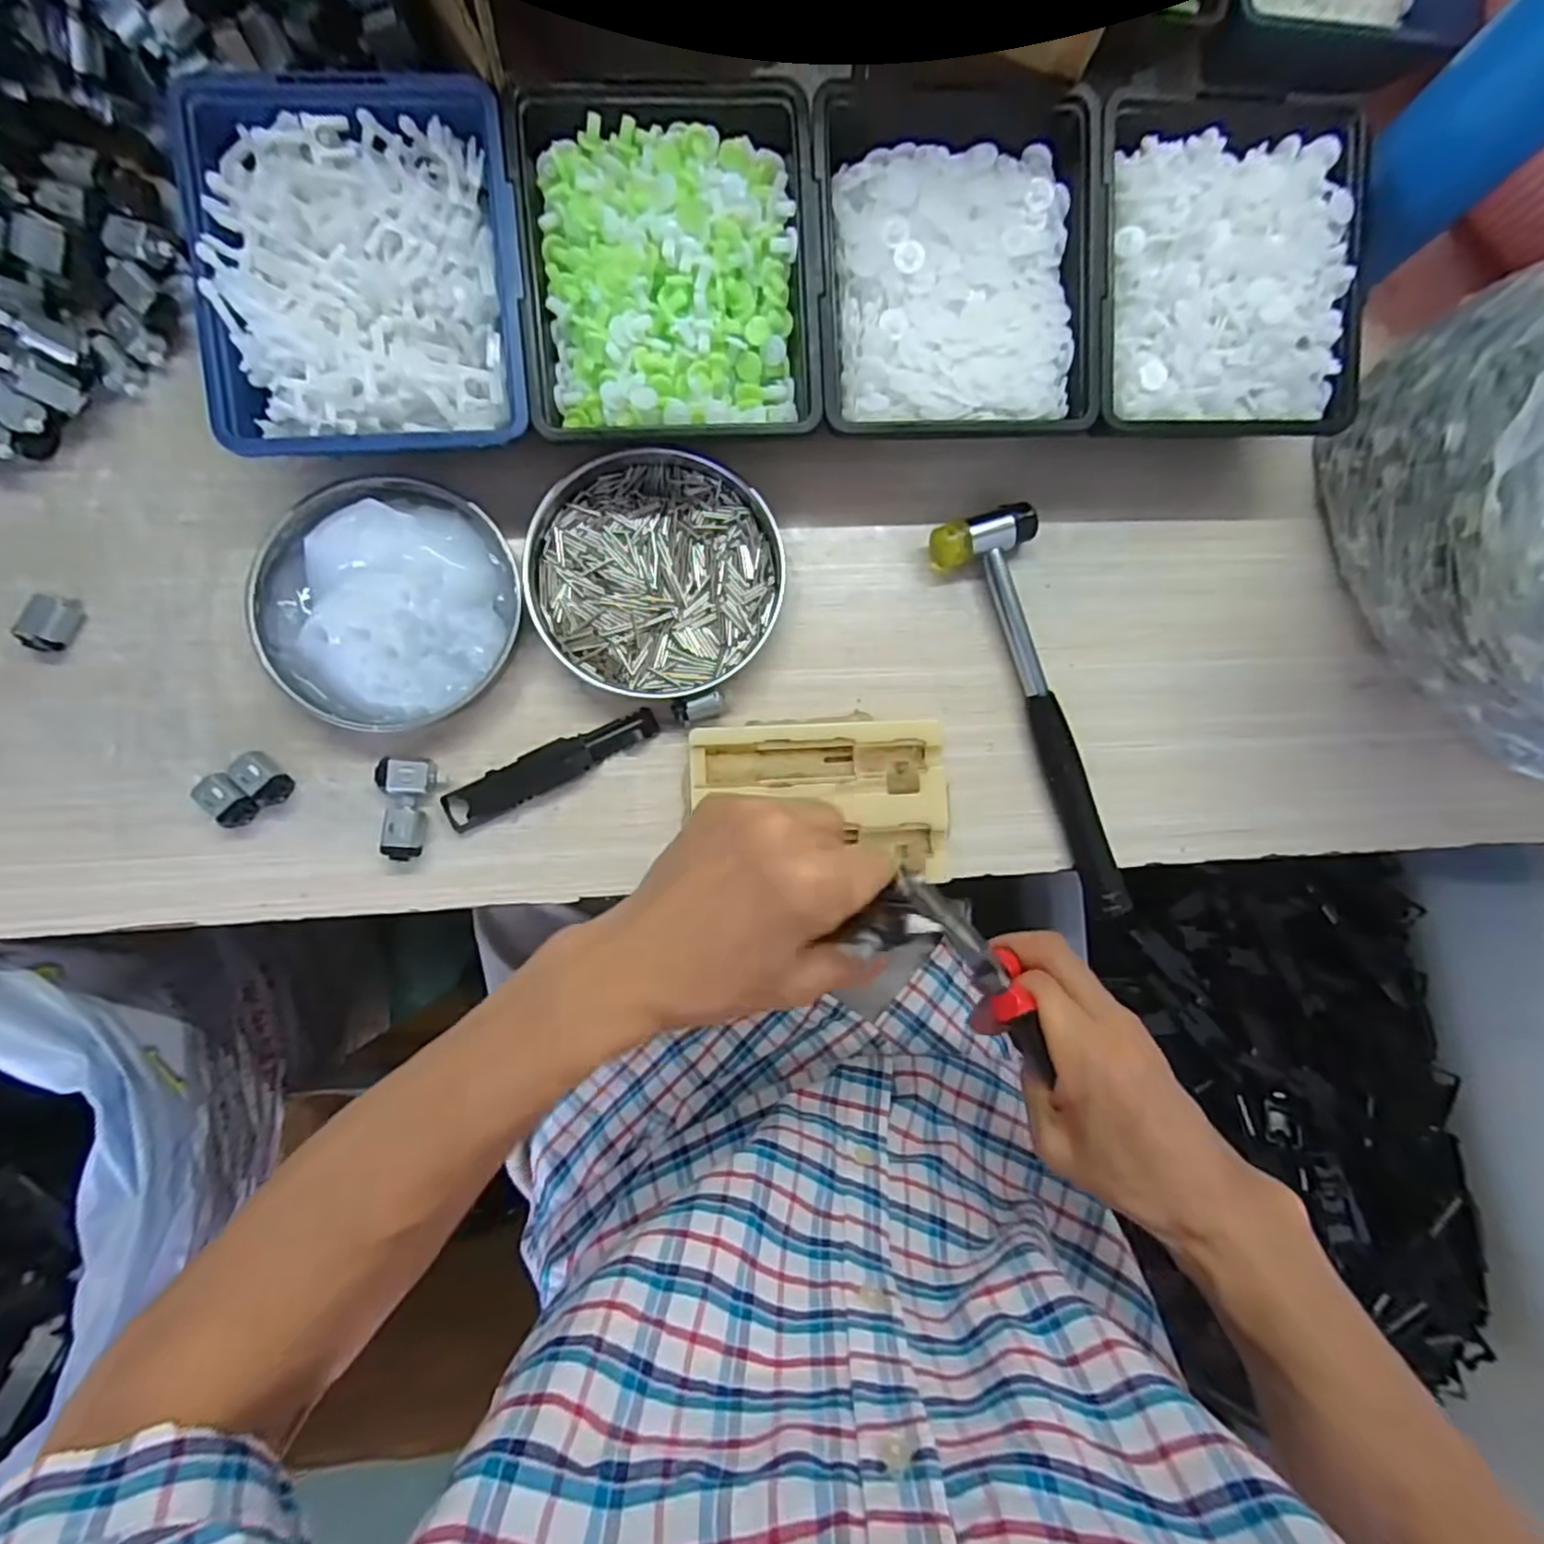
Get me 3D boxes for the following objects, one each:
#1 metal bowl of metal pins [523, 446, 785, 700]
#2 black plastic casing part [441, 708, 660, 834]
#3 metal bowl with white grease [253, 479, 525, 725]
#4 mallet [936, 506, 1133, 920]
[{"bbox_3d":[-0.063,-0.109,0.378,0.132,0.023,0.132,0,87,-5],"label":"metal bowl of metal pins"},{"bbox_3d":[-0.119,-0.004,0.370,0.119,0.009,0.022,-26,89,-6],"label":"black plastic casing part"},{"bbox_3d":[-0.203,-0.089,0.358,0.132,0.036,0.128,0,87,-5],"label":"metal bowl with white grease"},{"bbox_3d":[0.161,-0.037,0.390,0.056,0.026,0.233,-23,89,-6],"label":"mallet"}]

